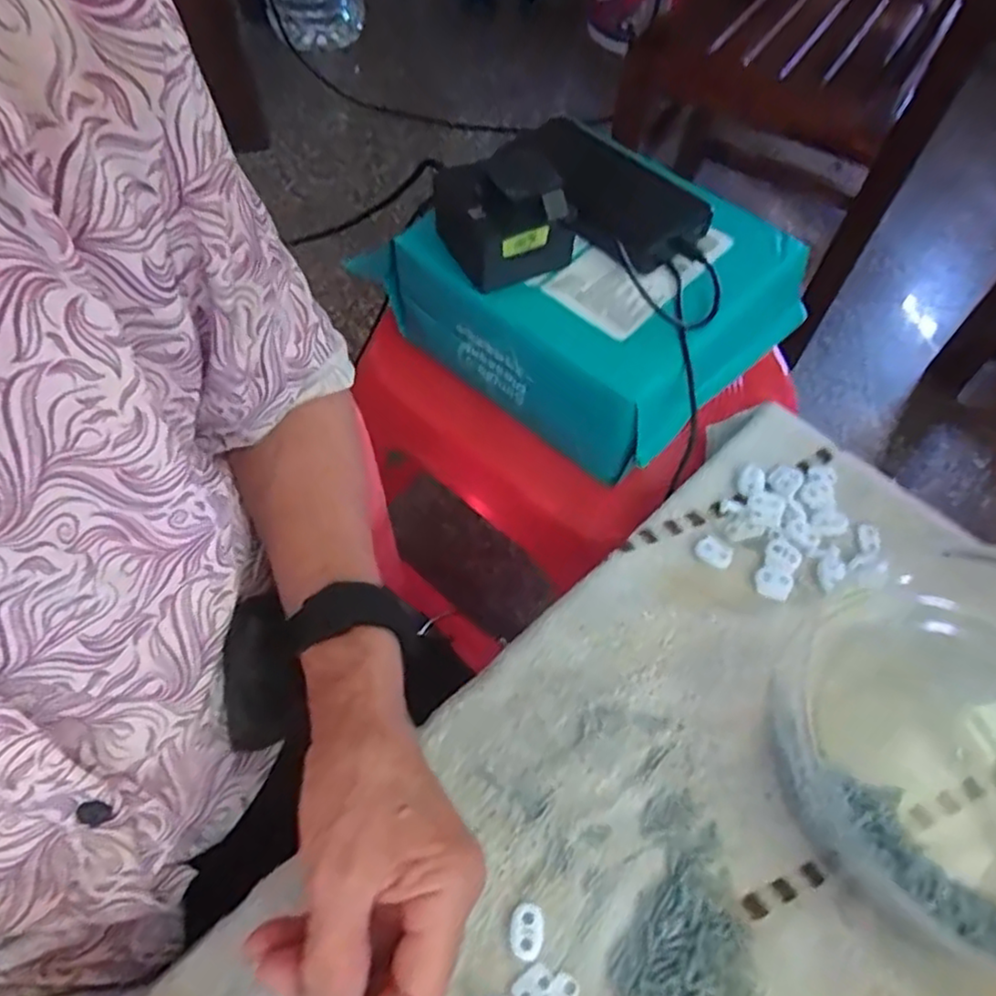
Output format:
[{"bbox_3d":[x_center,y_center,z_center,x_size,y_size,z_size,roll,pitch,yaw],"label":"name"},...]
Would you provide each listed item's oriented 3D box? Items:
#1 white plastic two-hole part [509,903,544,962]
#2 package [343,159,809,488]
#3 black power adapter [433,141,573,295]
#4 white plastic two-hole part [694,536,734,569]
[{"bbox_3d":[0.013,0.201,0.319,0.015,0.005,0.022,7,59,3],"label":"white plastic two-hole part"},{"bbox_3d":[0.073,-0.160,0.521,0.250,0.119,0.206,39,65,20],"label":"package"},{"bbox_3d":[0.003,-0.192,0.463,0.074,0.058,0.083,-22,61,-14],"label":"black power adapter"},{"bbox_3d":[0.134,0.033,0.425,0.023,0.004,0.016,30,62,16],"label":"white plastic two-hole part"}]

